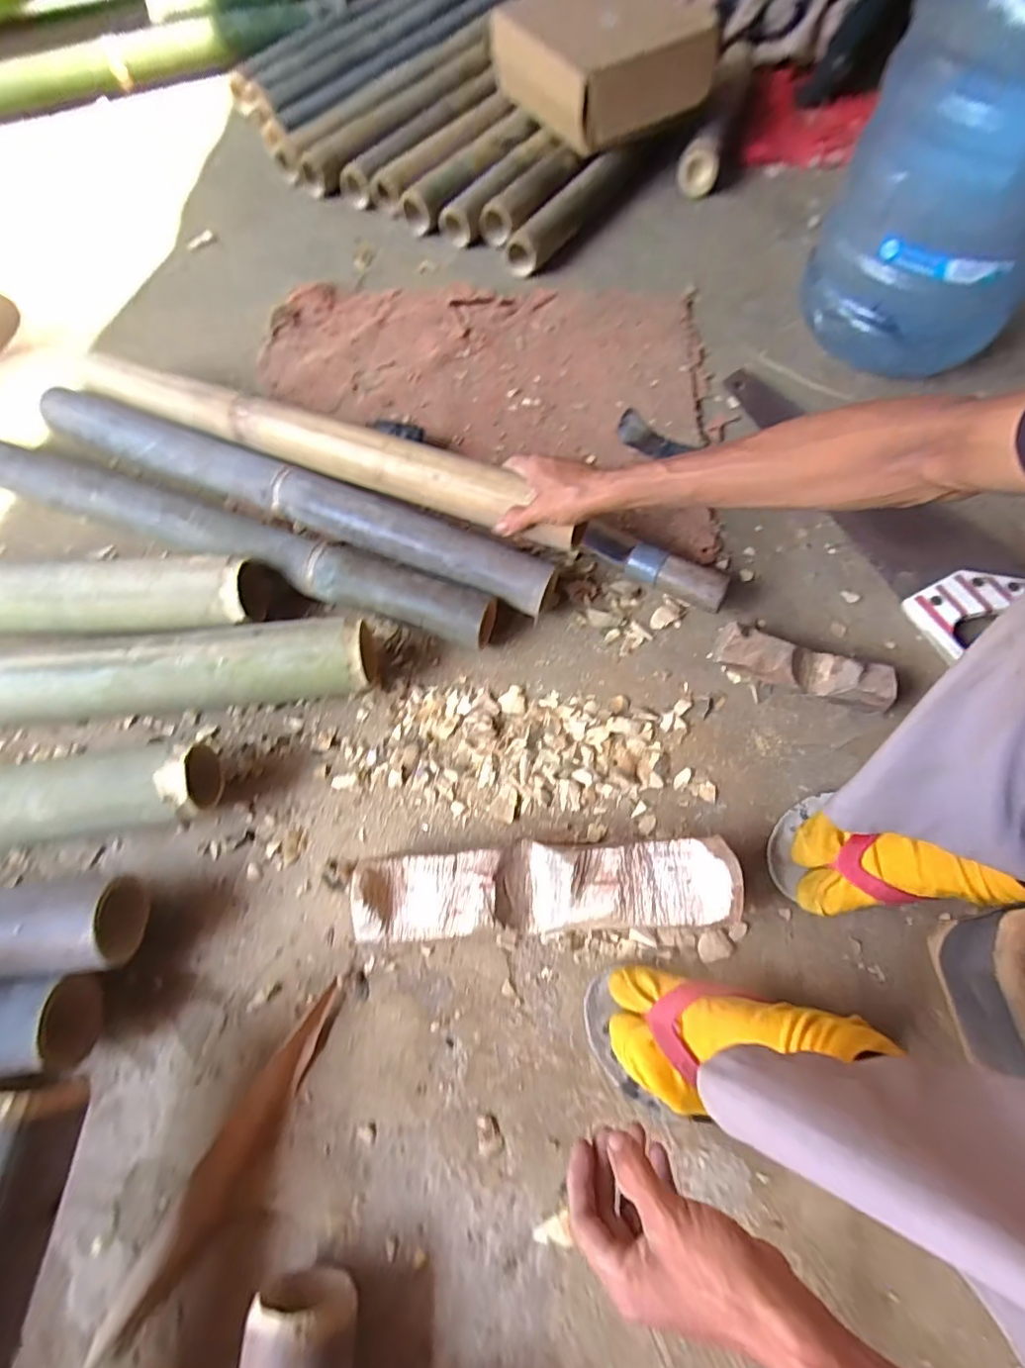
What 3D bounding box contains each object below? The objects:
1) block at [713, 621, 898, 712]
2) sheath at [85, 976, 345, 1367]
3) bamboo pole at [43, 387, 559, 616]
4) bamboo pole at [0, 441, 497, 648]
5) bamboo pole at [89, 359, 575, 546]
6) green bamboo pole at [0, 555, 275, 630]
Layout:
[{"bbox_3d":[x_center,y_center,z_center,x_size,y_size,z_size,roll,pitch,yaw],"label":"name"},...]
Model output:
[{"bbox_3d":[0.289,-0.016,0.578,0.166,0.049,0.049,17,67,7],"label":"block"},{"bbox_3d":[-0.205,0.353,0.426,0.042,0.016,0.253,31,69,12],"label":"sheath"},{"bbox_3d":[-0.247,-0.209,0.643,0.622,0.056,0.063,22,68,8],"label":"bamboo pole"},{"bbox_3d":[-0.321,-0.159,0.628,0.635,0.057,0.056,19,67,7],"label":"bamboo pole"},{"bbox_3d":[-0.216,-0.263,0.619,0.621,0.052,0.052,21,68,13],"label":"bamboo pole"},{"bbox_3d":[-0.446,-0.088,0.586,0.366,0.074,0.070,0,66,-1],"label":"green bamboo pole"}]

